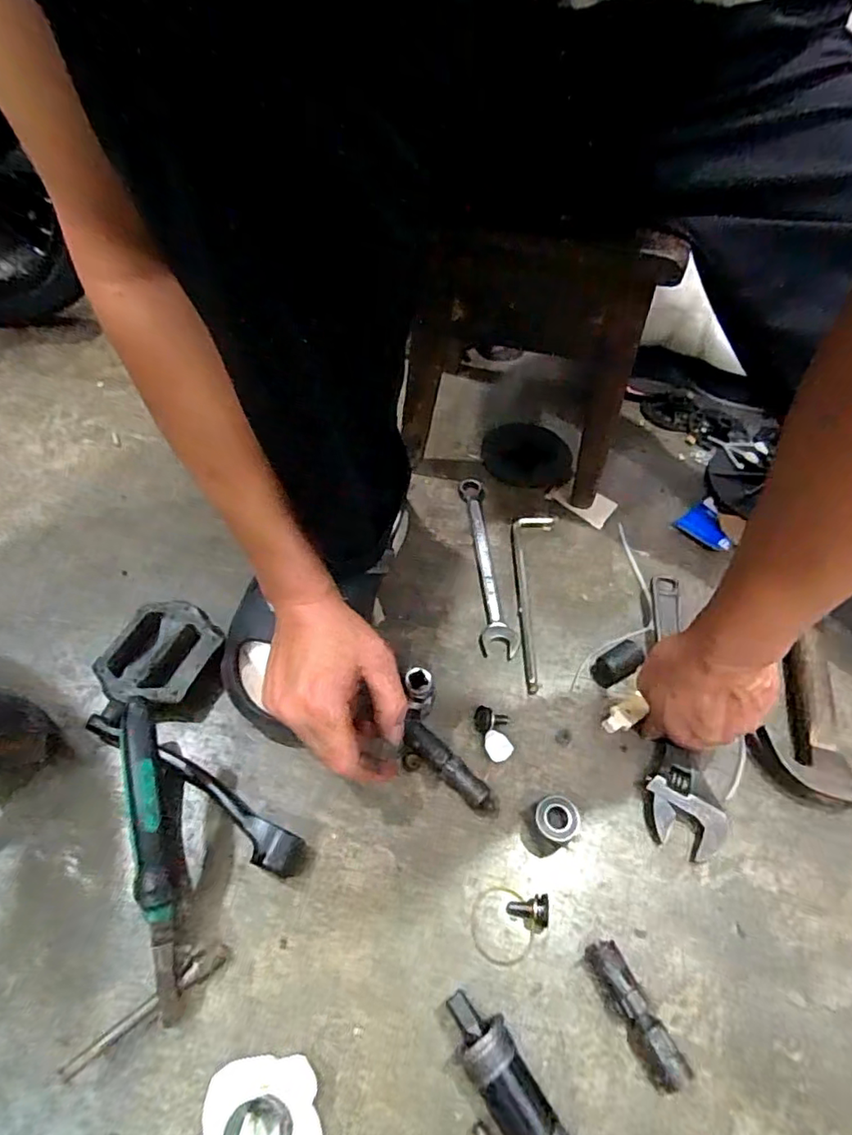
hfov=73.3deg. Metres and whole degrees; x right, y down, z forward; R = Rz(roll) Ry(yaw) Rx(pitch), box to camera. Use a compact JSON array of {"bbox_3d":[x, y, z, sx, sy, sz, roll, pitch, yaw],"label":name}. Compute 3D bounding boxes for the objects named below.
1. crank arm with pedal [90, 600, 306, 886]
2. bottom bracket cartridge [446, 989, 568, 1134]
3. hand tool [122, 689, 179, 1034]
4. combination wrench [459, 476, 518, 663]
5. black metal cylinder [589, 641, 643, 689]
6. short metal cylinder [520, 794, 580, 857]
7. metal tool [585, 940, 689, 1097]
[{"bbox_3d":[-0.187,0.135,0.449,0.108,0.030,0.253,-28,60,-22],"label":"crank arm with pedal"},{"bbox_3d":[0.051,0.310,0.337,0.032,0.032,0.113,-28,61,-22],"label":"bottom bracket cartridge"},{"bbox_3d":[-0.176,0.183,0.369,0.024,0.041,0.191,-9,83,-10],"label":"hand tool"},{"bbox_3d":[0.060,-0.008,0.574,0.035,0.011,0.210,-1,54,-5],"label":"combination wrench"},{"bbox_3d":[0.171,0.086,0.511,0.047,0.021,0.026,-28,60,-22],"label":"black metal cylinder"},{"bbox_3d":[0.090,0.190,0.421,0.030,0.033,0.037,37,60,21],"label":"short metal cylinder"},{"bbox_3d":[0.132,0.284,0.363,0.023,0.027,0.080,-24,59,-20],"label":"metal tool"}]

